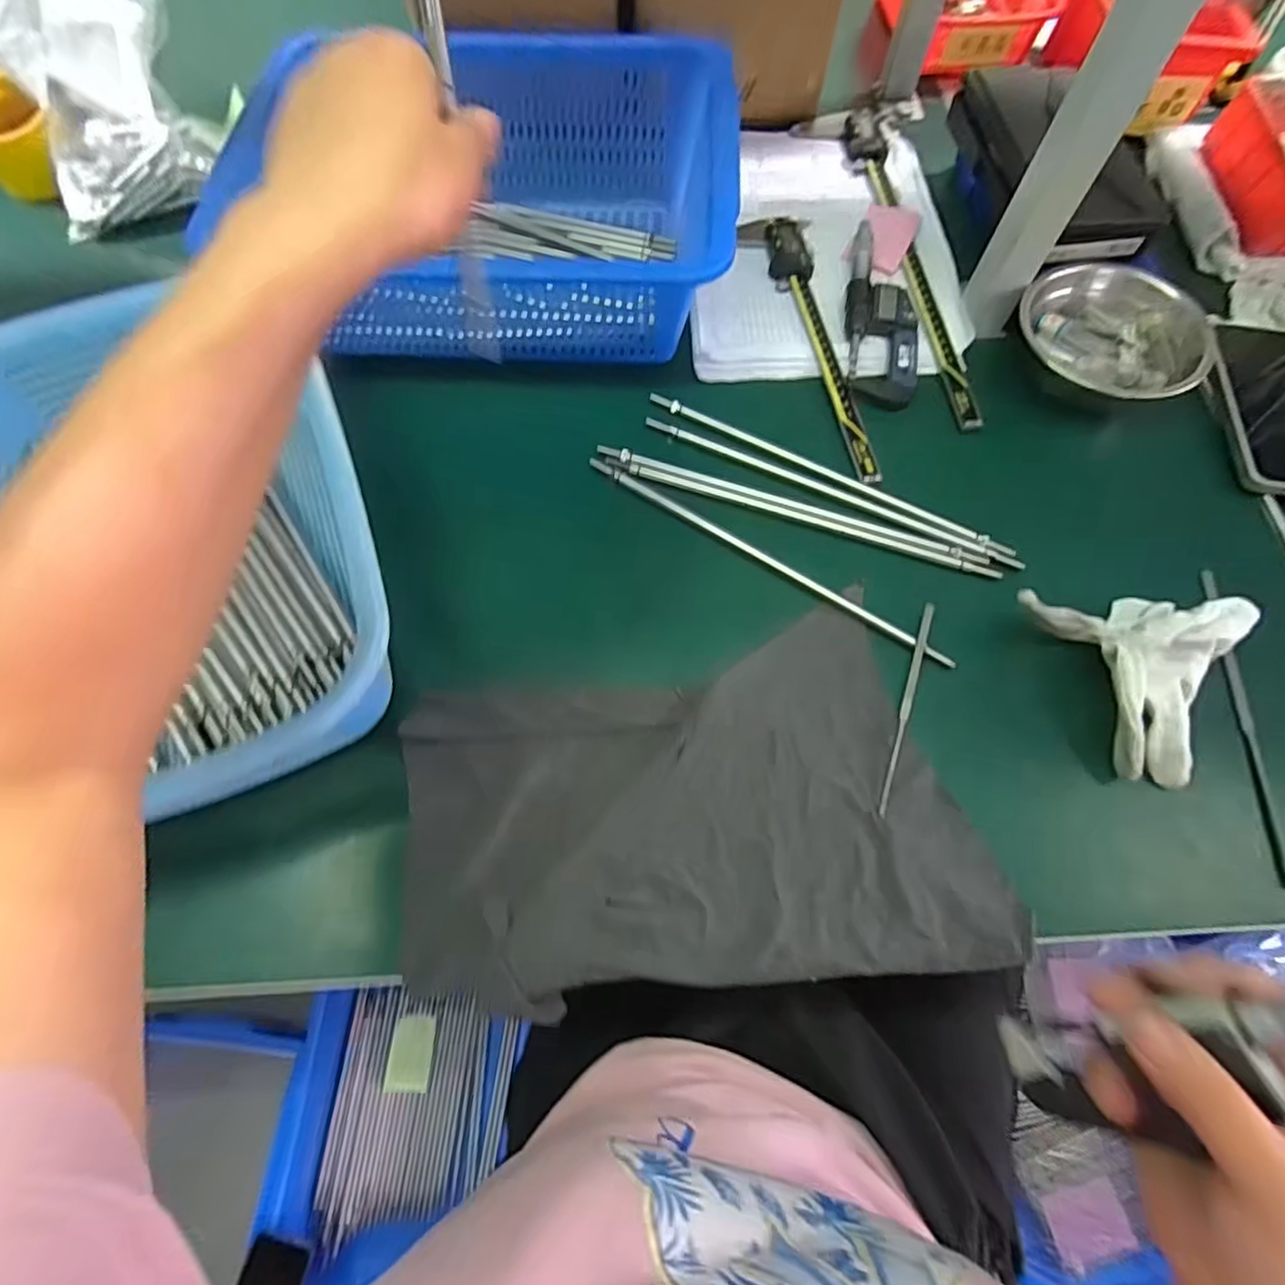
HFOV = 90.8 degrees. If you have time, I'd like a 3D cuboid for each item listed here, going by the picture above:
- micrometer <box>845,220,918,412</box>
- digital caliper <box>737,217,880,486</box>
[{"bbox_3d":[0.186,-0.257,0.493,0.051,0.018,0.175,7,67,2],"label":"micrometer"},{"bbox_3d":[0.128,-0.244,0.501,0.064,0.021,0.276,-5,67,-3],"label":"digital caliper"}]

